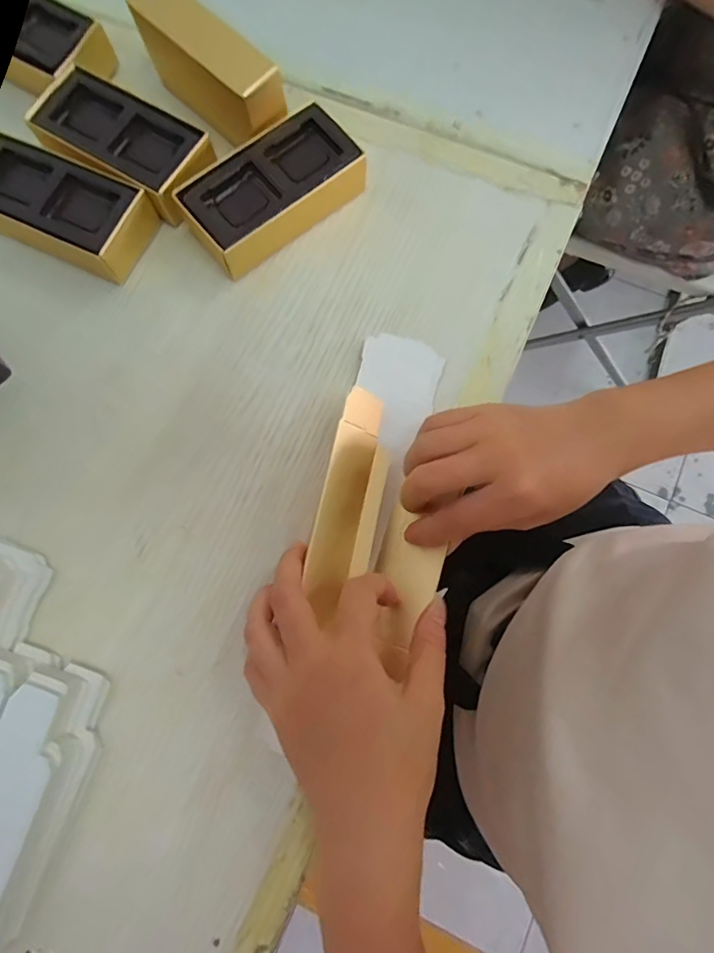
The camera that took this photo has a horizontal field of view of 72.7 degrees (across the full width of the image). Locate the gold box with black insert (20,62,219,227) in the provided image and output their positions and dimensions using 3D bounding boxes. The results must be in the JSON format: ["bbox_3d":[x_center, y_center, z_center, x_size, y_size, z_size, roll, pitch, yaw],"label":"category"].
[{"bbox_3d":[-0.158,-0.224,0.333,0.120,0.028,0.061,33,81,6],"label":"gold box with black insert"}]

